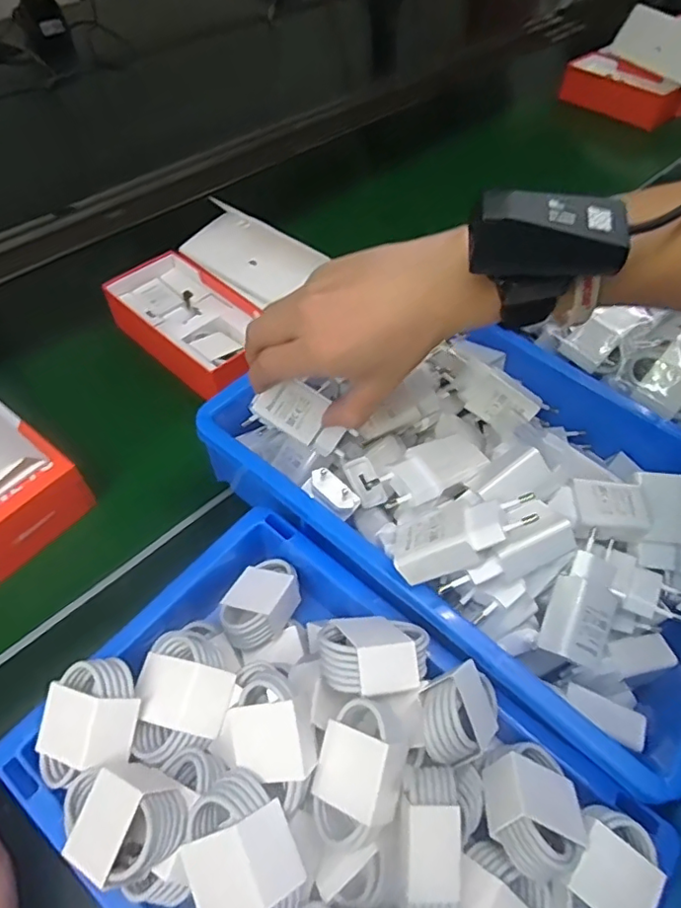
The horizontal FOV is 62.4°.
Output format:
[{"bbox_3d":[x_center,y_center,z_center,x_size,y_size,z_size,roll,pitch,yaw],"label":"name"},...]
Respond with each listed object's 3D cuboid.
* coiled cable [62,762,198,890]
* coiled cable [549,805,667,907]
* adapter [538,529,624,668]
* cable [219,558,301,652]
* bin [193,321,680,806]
[{"bbox_3d":[-0.104,0.177,0.273,0.064,0.029,0.043,-1,59,38],"label":"coiled cable"},{"bbox_3d":[0.130,0.207,0.270,0.041,0.019,0.066,30,59,21],"label":"coiled cable"},{"bbox_3d":[0.151,0.090,0.348,0.037,0.021,0.077,33,72,-13],"label":"adapter"},{"bbox_3d":[-0.053,0.097,0.376,0.042,0.024,0.061,20,56,15],"label":"cable"},{"bbox_3d":[0.109,0.013,0.402,0.371,0.101,0.244,36,61,24],"label":"bin"}]

